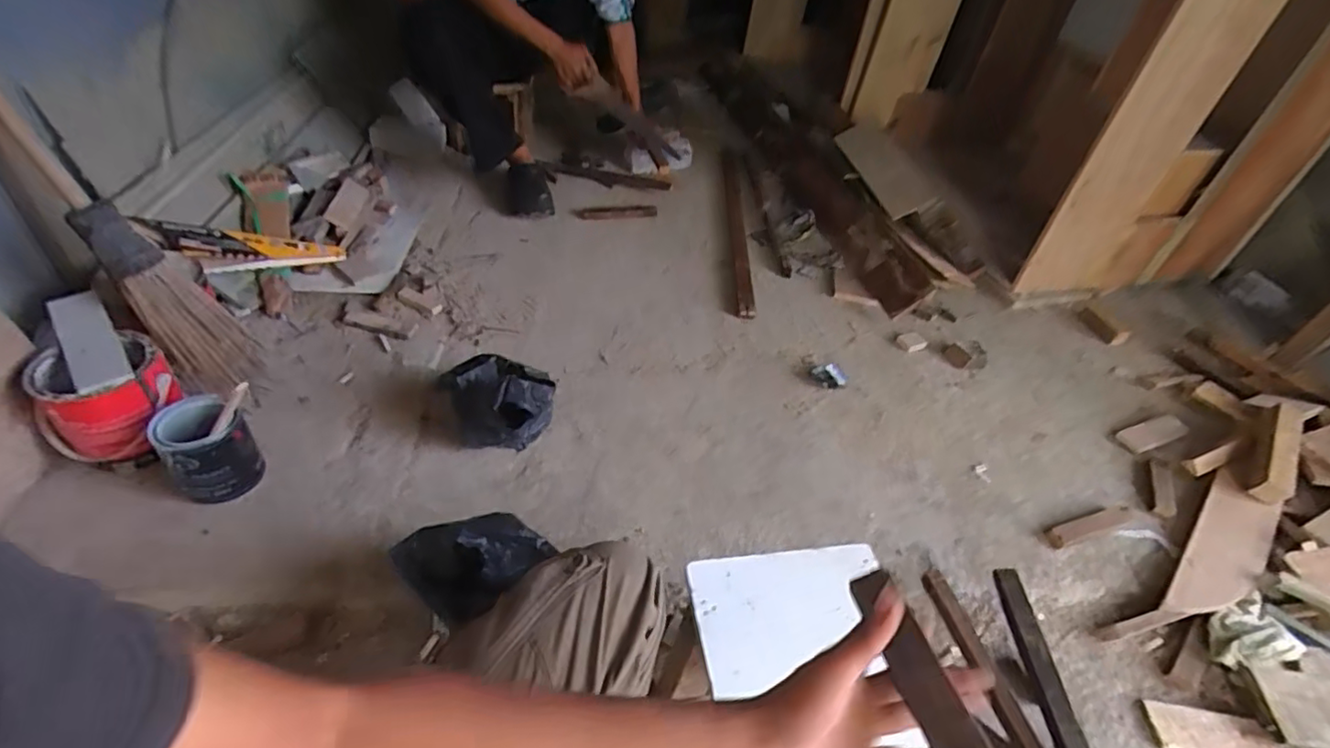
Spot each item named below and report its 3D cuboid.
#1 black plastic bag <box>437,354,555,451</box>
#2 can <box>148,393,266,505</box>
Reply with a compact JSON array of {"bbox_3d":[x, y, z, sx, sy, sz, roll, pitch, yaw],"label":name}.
[{"bbox_3d":[-0.274,0.049,1.020,0.174,0.163,0.135,-11,45,-20],"label":"black plastic bag"},{"bbox_3d":[-0.674,0.117,0.912,0.109,0.136,0.108,31,47,23],"label":"can"}]

